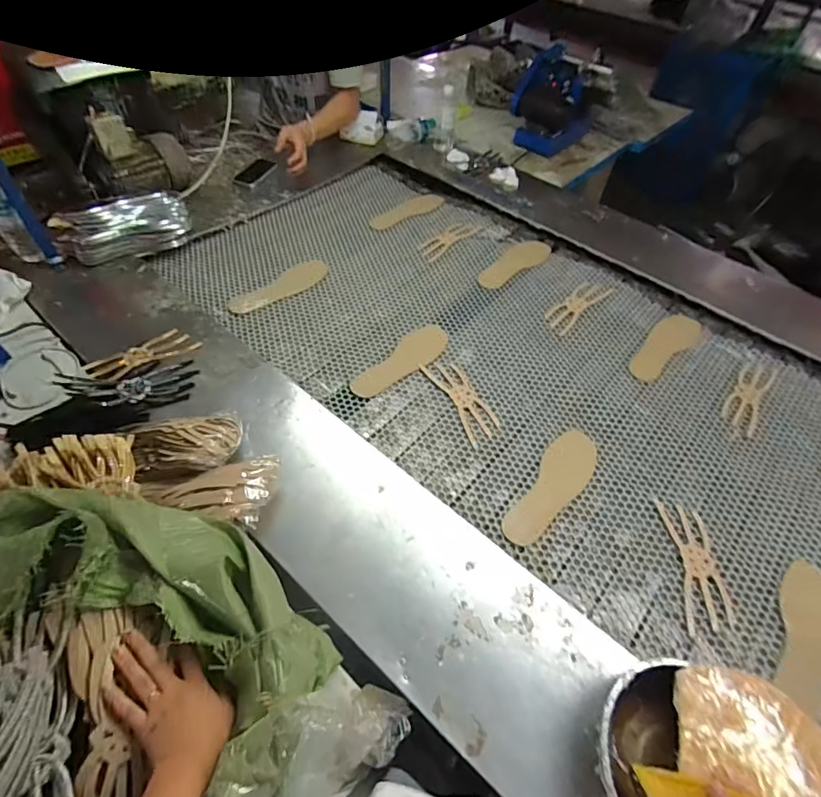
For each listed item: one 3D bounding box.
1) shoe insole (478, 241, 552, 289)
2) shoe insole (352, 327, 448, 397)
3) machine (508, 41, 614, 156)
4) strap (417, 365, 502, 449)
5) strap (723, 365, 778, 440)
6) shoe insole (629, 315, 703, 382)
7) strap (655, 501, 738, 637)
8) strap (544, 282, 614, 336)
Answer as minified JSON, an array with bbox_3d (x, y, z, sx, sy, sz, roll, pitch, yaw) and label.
[{"bbox_3d":[0.276,-0.360,1.205,0.258,0.005,0.089,-34,62,-24],"label":"shoe insole"},{"bbox_3d":[-0.014,-0.080,0.975,0.086,0.009,0.256,37,61,22],"label":"shoe insole"},{"bbox_3d":[0.484,-0.998,1.531,0.279,0.221,0.261,9,55,2],"label":"machine"},{"bbox_3d":[0.103,-0.001,0.919,0.072,0.006,0.209,-21,57,-16],"label":"strap"},{"bbox_3d":[0.717,-0.012,0.962,0.063,0.006,0.220,33,59,20],"label":"strap"},{"bbox_3d":[0.578,-0.124,1.039,0.236,0.013,0.084,-34,62,-24],"label":"shoe insole"},{"bbox_3d":[0.461,0.266,0.736,0.077,0.009,0.203,5,54,1],"label":"strap"},{"bbox_3d":[0.404,-0.230,1.104,0.206,0.012,0.070,-38,63,-25],"label":"strap"}]

